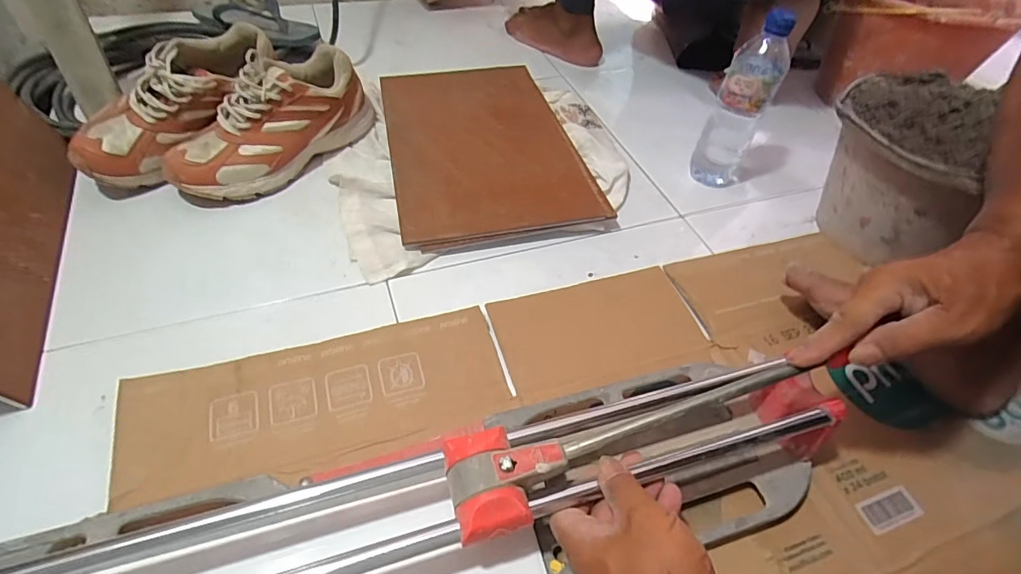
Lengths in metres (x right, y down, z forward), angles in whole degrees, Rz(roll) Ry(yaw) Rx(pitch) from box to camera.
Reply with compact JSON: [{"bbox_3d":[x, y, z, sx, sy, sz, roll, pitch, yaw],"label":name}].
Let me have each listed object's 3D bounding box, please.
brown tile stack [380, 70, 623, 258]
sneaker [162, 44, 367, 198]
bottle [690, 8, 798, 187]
[{"bbox_3d":[-0.044,-0.213,0.728,0.261,0.030,0.396,-9,51,-12],"label":"brown tile stack"},{"bbox_3d":[-0.306,-0.213,0.646,0.088,0.119,0.275,33,55,21],"label":"sneaker"},{"bbox_3d":[0.306,-0.241,0.657,0.067,0.219,0.067,25,52,16],"label":"bottle"}]

